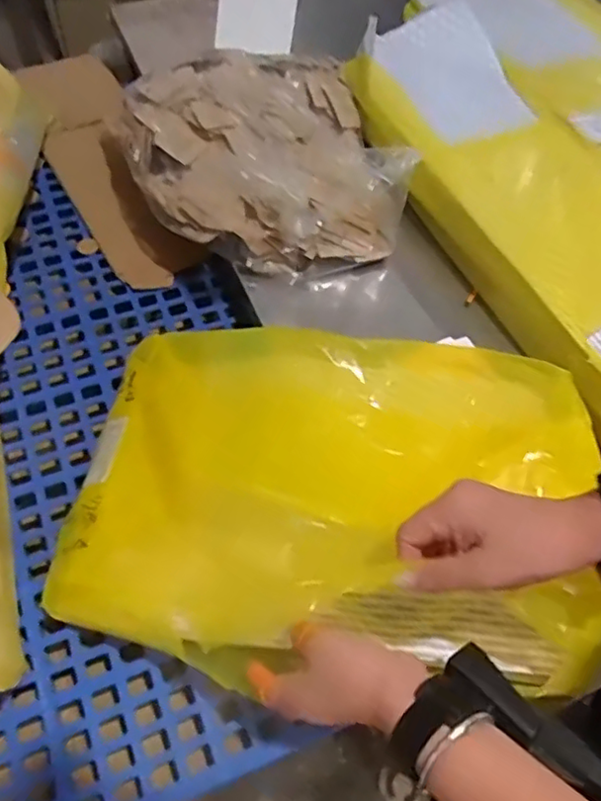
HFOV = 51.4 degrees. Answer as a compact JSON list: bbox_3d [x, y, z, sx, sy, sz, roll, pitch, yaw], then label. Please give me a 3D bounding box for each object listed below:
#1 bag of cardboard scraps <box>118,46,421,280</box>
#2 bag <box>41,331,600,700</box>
[{"bbox_3d":[-0.049,-0.312,0.771,0.303,0.109,0.318,-15,63,-12],"label":"bag of cardboard scraps"},{"bbox_3d":[0.026,0.072,0.566,0.473,0.129,0.324,3,65,-2],"label":"bag"}]

